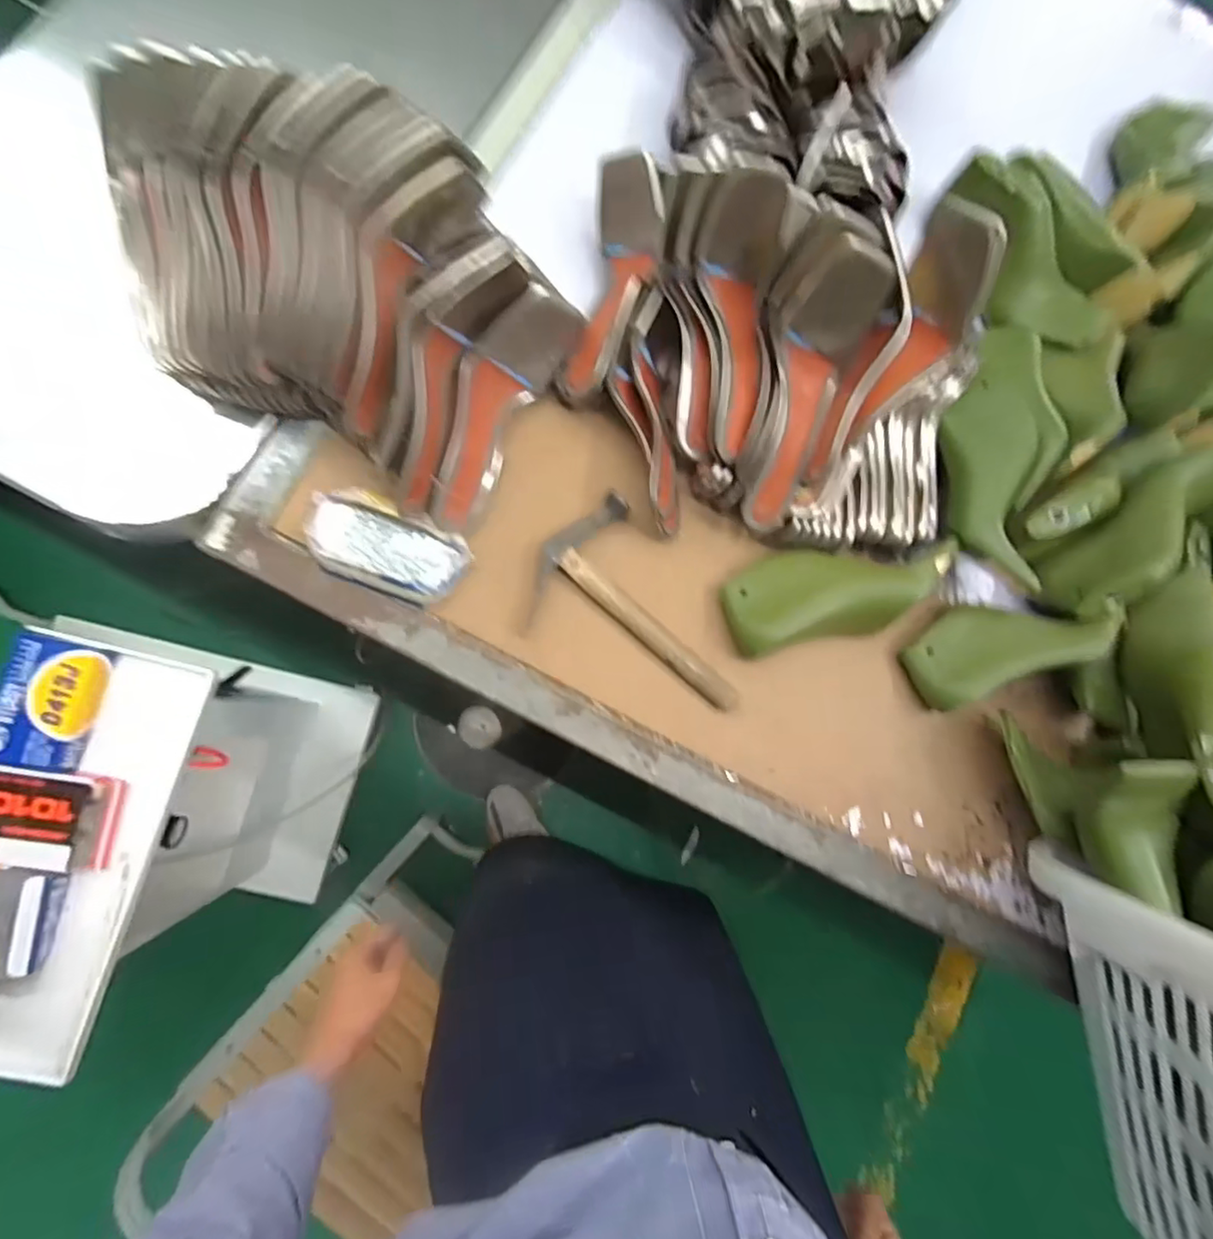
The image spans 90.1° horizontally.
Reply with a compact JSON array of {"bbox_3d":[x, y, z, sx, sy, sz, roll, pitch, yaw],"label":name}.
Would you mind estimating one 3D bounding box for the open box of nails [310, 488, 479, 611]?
[{"bbox_3d":[-0.204,-0.066,0.557,0.151,0.030,0.080,20,82,-4],"label":"open box of nails"}]

